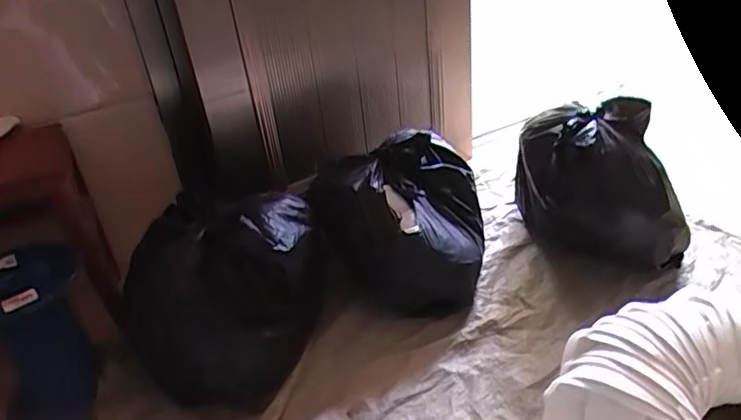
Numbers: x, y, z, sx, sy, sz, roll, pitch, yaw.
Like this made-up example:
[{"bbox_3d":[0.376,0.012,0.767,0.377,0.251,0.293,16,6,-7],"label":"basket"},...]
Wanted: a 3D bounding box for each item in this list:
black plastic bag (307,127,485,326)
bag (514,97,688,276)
[{"bbox_3d":[0.068,0.036,1.166,0.365,0.283,0.291,-9,32,-5],"label":"black plastic bag"},{"bbox_3d":[0.492,-0.056,1.209,0.265,0.287,0.310,-8,32,-3],"label":"bag"}]

